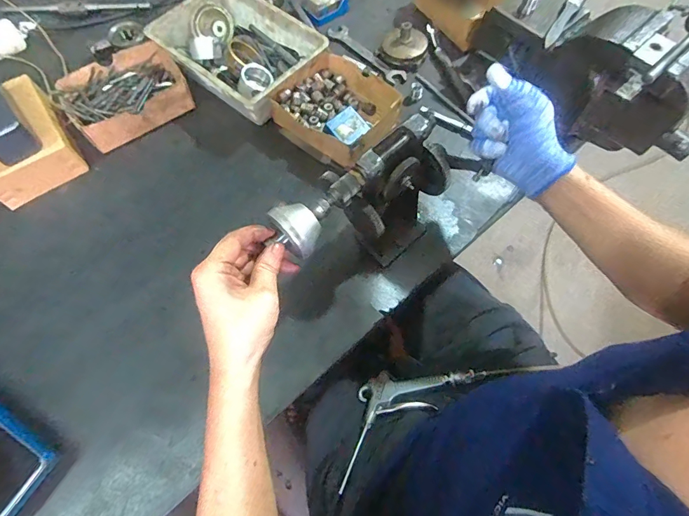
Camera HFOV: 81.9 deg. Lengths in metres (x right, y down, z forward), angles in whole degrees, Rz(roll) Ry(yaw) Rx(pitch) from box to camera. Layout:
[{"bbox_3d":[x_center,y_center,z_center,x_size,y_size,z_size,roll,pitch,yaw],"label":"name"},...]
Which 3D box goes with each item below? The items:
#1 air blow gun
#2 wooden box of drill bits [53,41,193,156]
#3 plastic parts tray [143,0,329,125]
[{"bbox_3d":[0.071,0.202,0.558,0.236,0.022,0.094,-34,52,-12],"label":"air blow gun"},{"bbox_3d":[-0.336,-0.251,0.619,0.174,0.048,0.147,-29,69,-12],"label":"wooden box of drill bits"},{"bbox_3d":[-0.166,-0.326,0.635,0.236,0.073,0.167,38,71,15],"label":"plastic parts tray"}]

